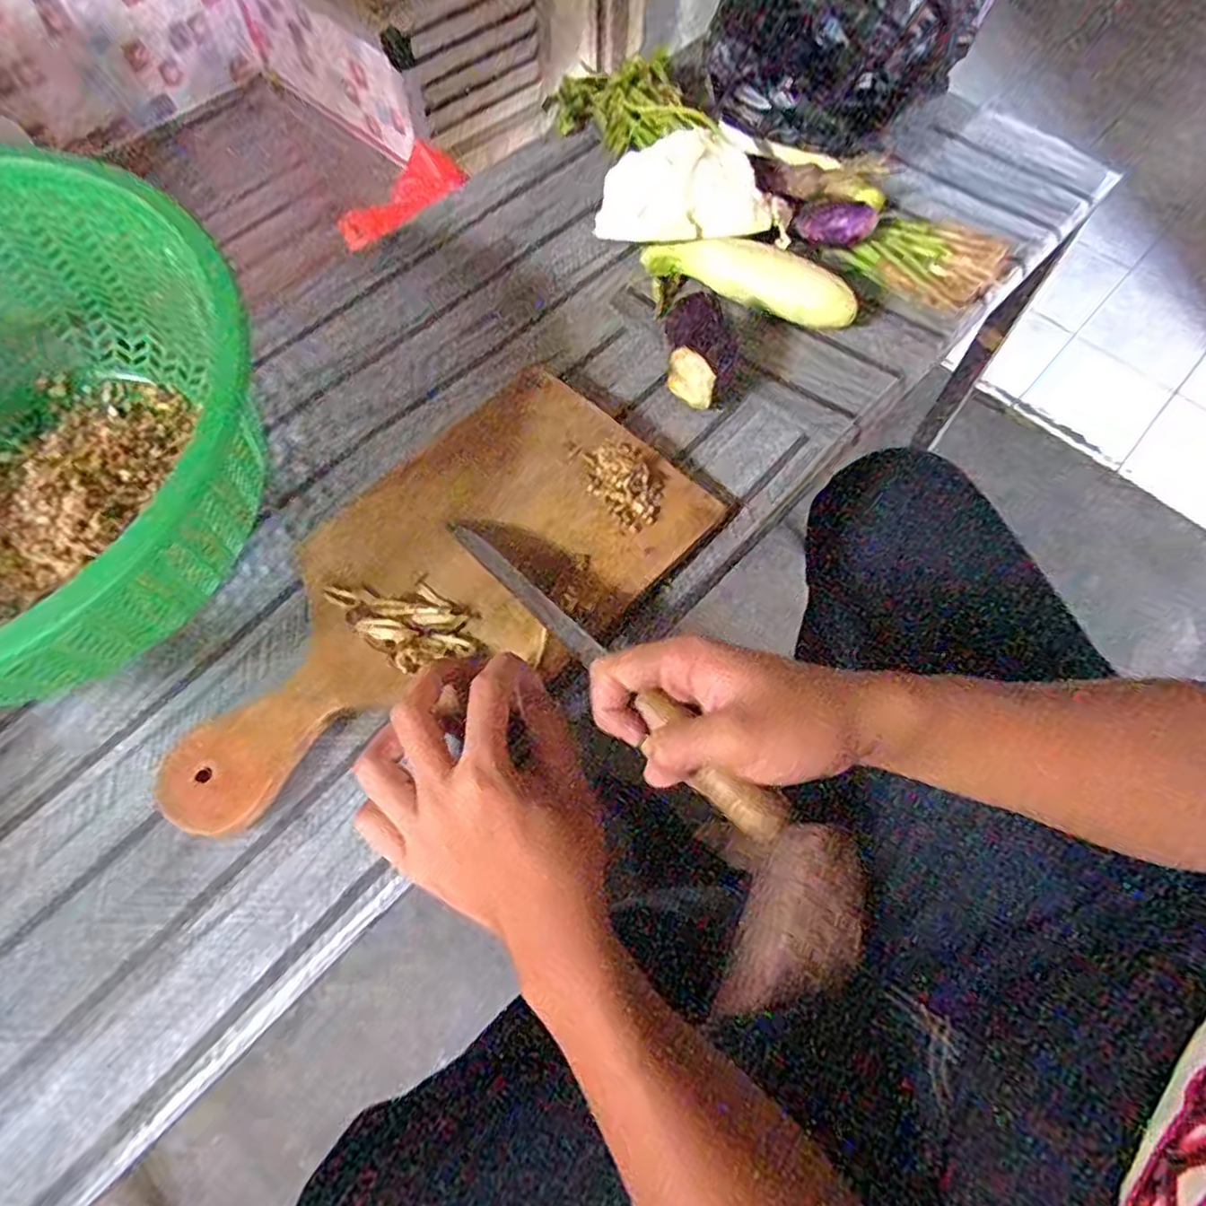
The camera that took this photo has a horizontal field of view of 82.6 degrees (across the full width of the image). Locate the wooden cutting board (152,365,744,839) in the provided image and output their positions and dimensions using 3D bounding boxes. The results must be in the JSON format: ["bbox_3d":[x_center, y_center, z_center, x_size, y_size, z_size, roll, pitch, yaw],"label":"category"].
[{"bbox_3d":[-0.104,-0.005,0.416,0.176,0.026,0.337,42,72,18],"label":"wooden cutting board"}]

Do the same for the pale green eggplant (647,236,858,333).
[{"bbox_3d":[0.113,-0.252,0.527,0.165,0.034,0.037,27,68,13],"label":"pale green eggplant"}]

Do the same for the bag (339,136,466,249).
[{"bbox_3d":[-0.192,-0.384,0.641,0.123,0.035,0.066,-27,67,-12],"label":"bag"}]

